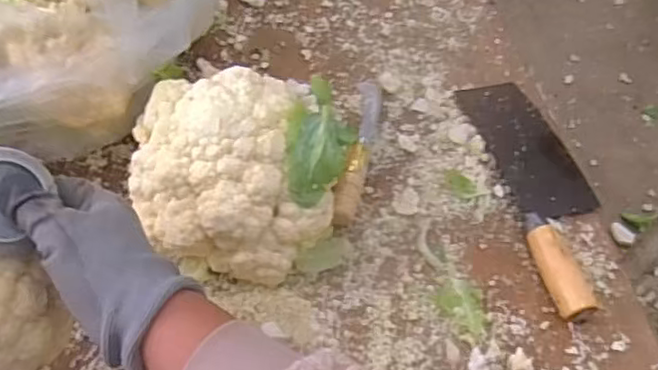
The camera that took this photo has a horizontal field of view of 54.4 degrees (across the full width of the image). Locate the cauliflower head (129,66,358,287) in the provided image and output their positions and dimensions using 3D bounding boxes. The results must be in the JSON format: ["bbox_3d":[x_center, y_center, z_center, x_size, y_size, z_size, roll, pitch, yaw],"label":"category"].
[{"bbox_3d":[-0.071,-0.008,0.534,0.180,0.122,0.156,-6,57,-8],"label":"cauliflower head"}]

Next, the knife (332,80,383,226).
[{"bbox_3d":[0.029,-0.039,0.622,0.026,0.025,0.184,12,56,5],"label":"knife"}]

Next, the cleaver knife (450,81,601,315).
[{"bbox_3d":[0.207,-0.003,0.607,0.086,0.028,0.262,-10,57,-10],"label":"cleaver knife"}]

